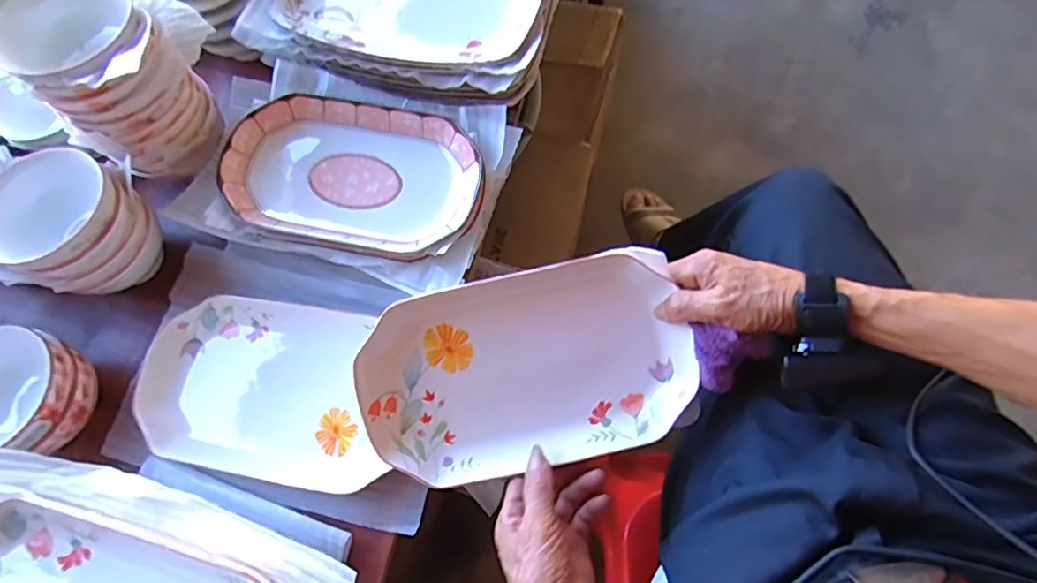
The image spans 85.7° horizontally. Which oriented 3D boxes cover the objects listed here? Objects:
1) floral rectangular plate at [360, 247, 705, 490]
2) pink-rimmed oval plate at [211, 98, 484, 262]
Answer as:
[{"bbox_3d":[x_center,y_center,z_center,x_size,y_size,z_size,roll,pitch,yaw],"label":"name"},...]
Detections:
[{"bbox_3d":[0.006,0.069,0.501,0.283,0.038,0.171,-14,101,0],"label":"floral rectangular plate"},{"bbox_3d":[-0.179,-0.122,0.610,0.281,0.037,0.167,10,72,7],"label":"pink-rimmed oval plate"}]

